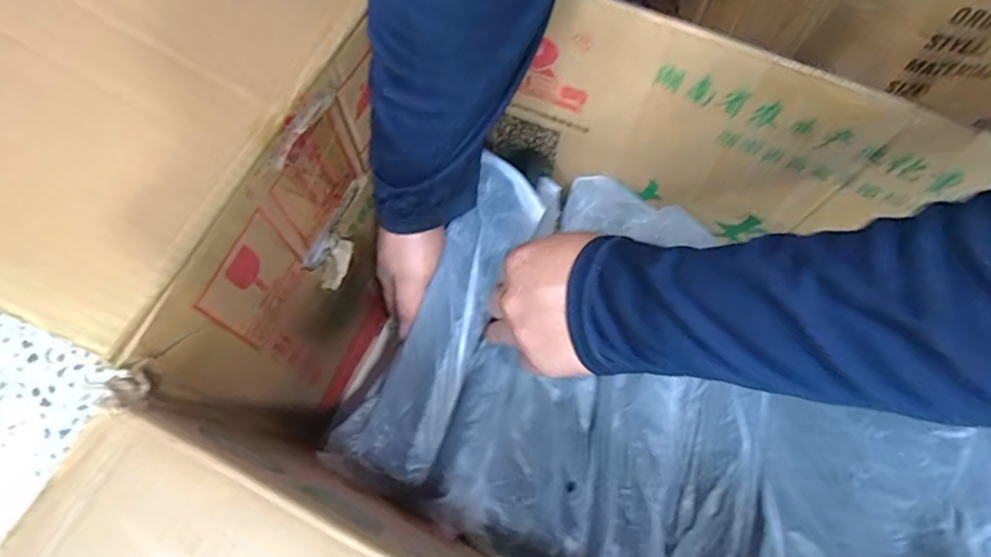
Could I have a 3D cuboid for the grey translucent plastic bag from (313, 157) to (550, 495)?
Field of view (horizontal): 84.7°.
[{"bbox_3d":[-0.037,0.029,0.425,0.078,0.063,0.251,26,82,9],"label":"grey translucent plastic bag"}]

